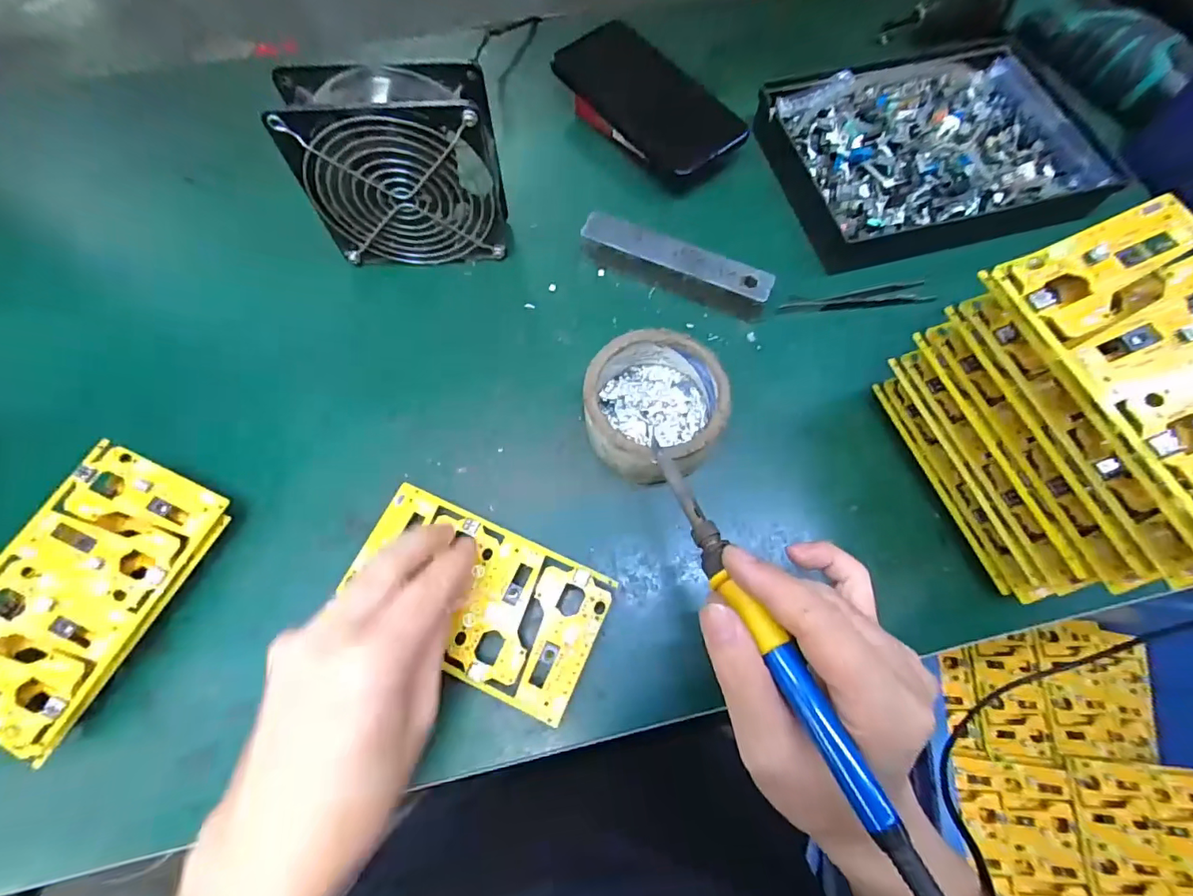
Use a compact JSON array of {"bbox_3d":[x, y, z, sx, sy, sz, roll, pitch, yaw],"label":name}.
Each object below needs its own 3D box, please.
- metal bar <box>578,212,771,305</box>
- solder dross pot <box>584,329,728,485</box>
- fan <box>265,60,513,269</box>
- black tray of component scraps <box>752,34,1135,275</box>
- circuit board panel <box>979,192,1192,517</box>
[{"bbox_3d":[0.056,-0.132,0.380,0.137,0.027,0.026,24,69,9],"label":"metal bar"},{"bbox_3d":[0.035,-0.023,0.328,0.082,0.044,0.089,0,68,0],"label":"solder dross pot"},{"bbox_3d":[-0.124,-0.177,0.349,0.119,0.118,0.050,-3,68,-2],"label":"fan"},{"bbox_3d":[0.261,-0.237,0.418,0.240,0.034,0.187,-10,68,-4],"label":"black tray of component scraps"},{"bbox_3d":[0.234,-0.032,0.206,0.079,0.009,0.143,-24,69,4],"label":"circuit board panel"}]

